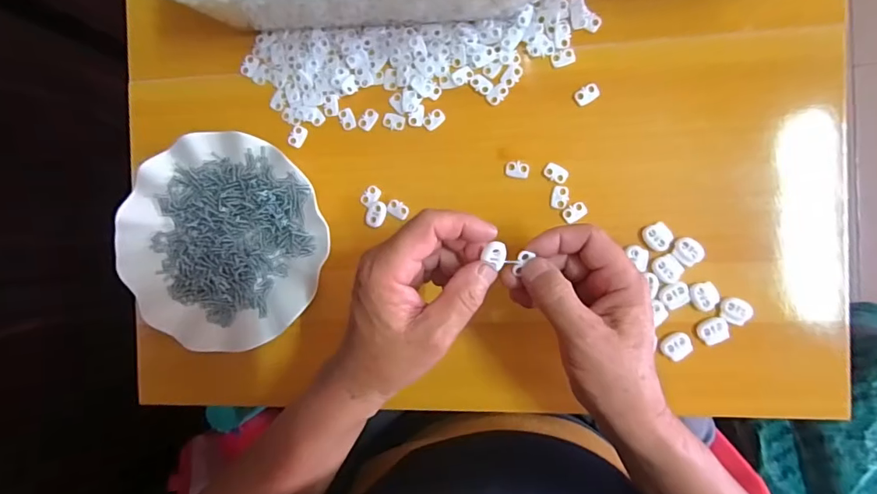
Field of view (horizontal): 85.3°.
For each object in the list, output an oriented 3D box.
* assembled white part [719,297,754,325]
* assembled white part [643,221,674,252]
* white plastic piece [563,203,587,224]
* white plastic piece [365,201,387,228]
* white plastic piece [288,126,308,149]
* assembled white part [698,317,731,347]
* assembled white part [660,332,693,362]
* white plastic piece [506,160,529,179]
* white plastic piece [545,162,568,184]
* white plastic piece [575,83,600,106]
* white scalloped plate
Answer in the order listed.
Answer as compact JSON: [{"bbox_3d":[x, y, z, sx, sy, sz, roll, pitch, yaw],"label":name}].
[{"bbox_3d":[0.231,0.050,0.369,0.021,0.005,0.020,23,94,7],"label":"assembled white part"},{"bbox_3d":[0.174,-0.008,0.376,0.020,0.004,0.022,-41,86,6],"label":"assembled white part"},{"bbox_3d":[0.112,-0.028,0.388,0.019,0.004,0.012,-31,87,7],"label":"white plastic piece"},{"bbox_3d":[-0.053,-0.028,0.408,0.015,0.004,0.023,21,94,7],"label":"white plastic piece"},{"bbox_3d":[-0.123,-0.097,0.417,0.013,0.005,0.019,27,94,6],"label":"white plastic piece"},{"bbox_3d":[0.215,0.066,0.370,0.022,0.009,0.017,-35,86,7],"label":"assembled white part"},{"bbox_3d":[0.189,0.079,0.376,0.022,0.006,0.019,-42,86,6],"label":"assembled white part"},{"bbox_3d":[0.065,-0.064,0.395,0.019,0.005,0.014,8,92,7],"label":"white plastic piece"},{"bbox_3d":[0.096,-0.061,0.391,0.019,0.004,0.013,25,94,7],"label":"white plastic piece"},{"bbox_3d":[0.120,-0.124,0.385,0.019,0.004,0.013,-32,87,7],"label":"white plastic piece"},{"bbox_3d":[-0.187,-0.004,0.416,0.179,0.021,0.177,0,91,8],"label":"white scalloped plate"}]

